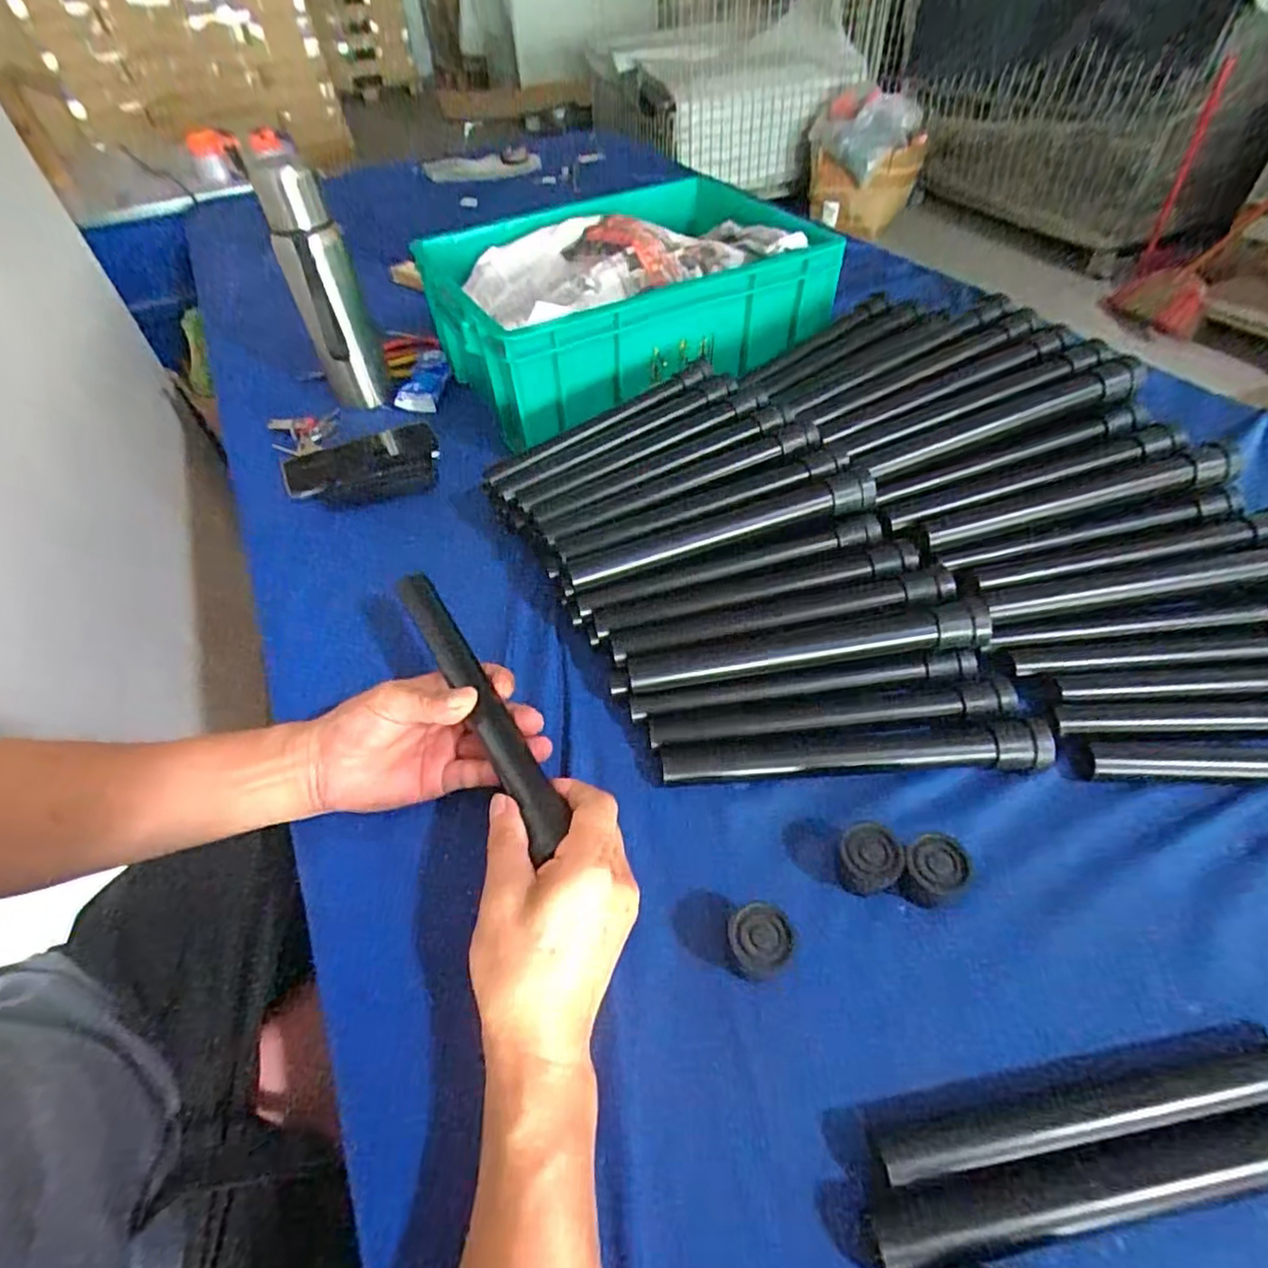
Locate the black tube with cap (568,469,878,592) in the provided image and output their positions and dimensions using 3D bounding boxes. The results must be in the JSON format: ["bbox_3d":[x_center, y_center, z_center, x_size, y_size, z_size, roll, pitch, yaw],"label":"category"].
[{"bbox_3d":[0.071,-0.080,0.502,0.246,0.028,0.023,-15,49,-8],"label":"black tube with cap"}]

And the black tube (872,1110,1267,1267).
[{"bbox_3d":[0.212,0.241,0.287,0.220,0.020,0.026,-10,48,-3],"label":"black tube"}]

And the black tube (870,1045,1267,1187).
[{"bbox_3d":[0.220,0.222,0.304,0.218,0.023,0.022,-9,48,-3],"label":"black tube"}]

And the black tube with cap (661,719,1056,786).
[{"bbox_3d":[0.143,0.079,0.426,0.245,0.024,0.027,-3,48,2],"label":"black tube with cap"}]

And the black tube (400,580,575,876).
[{"bbox_3d":[-0.100,0.042,0.415,0.025,0.027,0.226,-27,59,-18],"label":"black tube"}]

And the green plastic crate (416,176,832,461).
[{"bbox_3d":[-0.008,-0.411,0.765,0.445,0.115,0.315,-27,52,-18],"label":"green plastic crate"}]

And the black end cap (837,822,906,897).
[{"bbox_3d":[0.140,0.130,0.381,0.034,0.025,0.039,2,49,7],"label":"black end cap"}]

